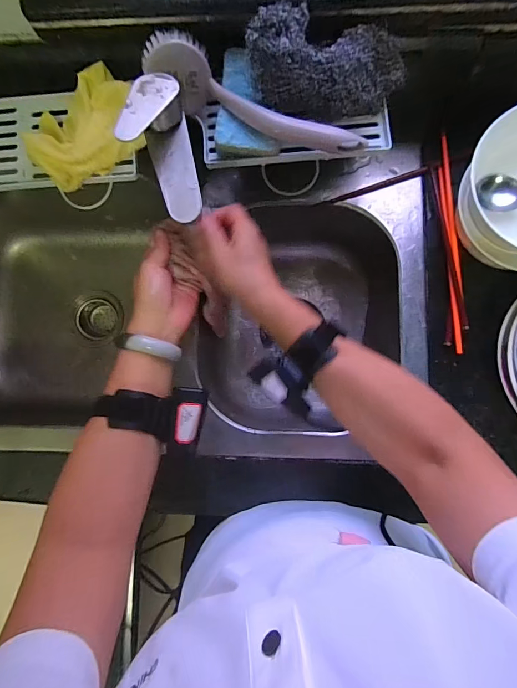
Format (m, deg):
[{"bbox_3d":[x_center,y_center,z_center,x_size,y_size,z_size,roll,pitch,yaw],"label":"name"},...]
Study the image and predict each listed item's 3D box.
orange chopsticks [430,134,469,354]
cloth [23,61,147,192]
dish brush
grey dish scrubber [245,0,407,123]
[{"bbox_3d":[0.238,-0.127,0.461,0.020,0.017,0.269,-2,84,3],"label":"orange chopsticks"},{"bbox_3d":[-0.196,-0.245,0.411,0.125,0.035,0.098,-33,83,-1],"label":"cloth"},{"bbox_3d":[-0.006,-0.252,0.386,0.239,0.054,0.048,28,86,5],"label":"dish brush"},{"bbox_3d":[0.069,-0.279,0.373,0.161,0.050,0.074,0,84,-13],"label":"grey dish scrubber"}]

